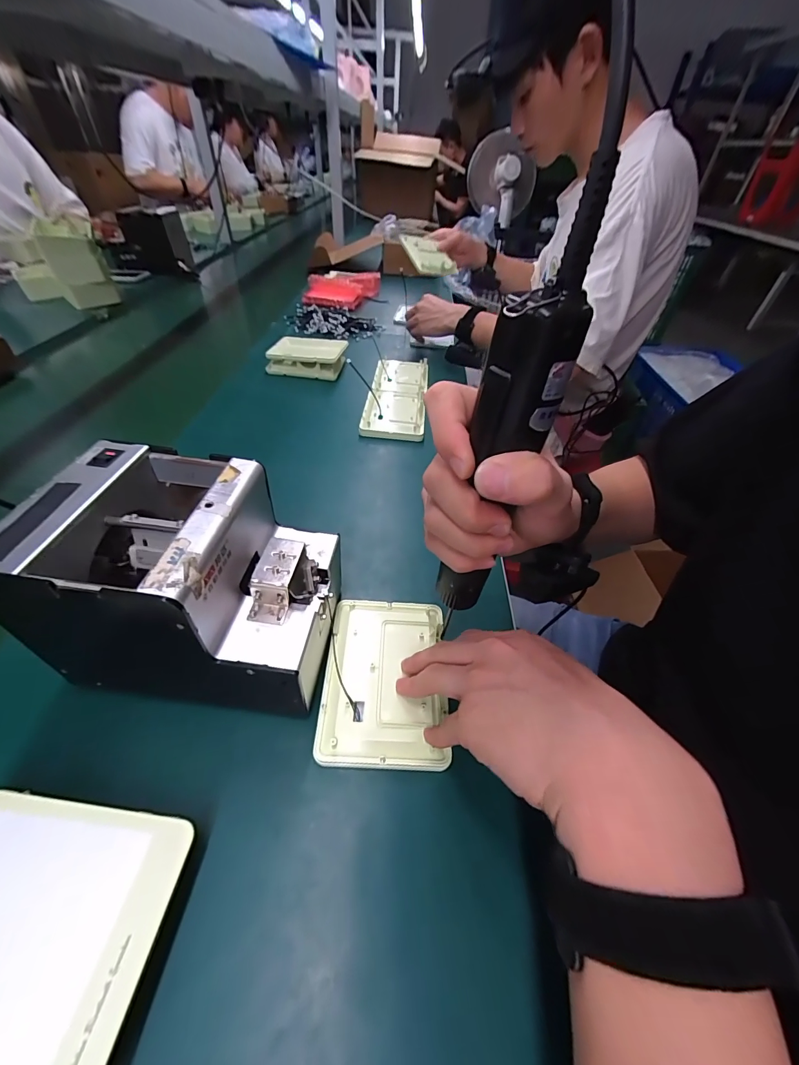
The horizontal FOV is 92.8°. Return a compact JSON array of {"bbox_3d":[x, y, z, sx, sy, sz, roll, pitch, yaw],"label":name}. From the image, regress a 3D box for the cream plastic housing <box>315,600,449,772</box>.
[{"bbox_3d":[-0.012,0.113,0.312,0.095,0.017,0.134,0,46,2],"label":"cream plastic housing"}]

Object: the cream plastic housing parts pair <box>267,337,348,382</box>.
[{"bbox_3d":[-0.175,-0.336,0.737,0.136,0.047,0.099,7,46,4],"label":"cream plastic housing parts pair"}]

